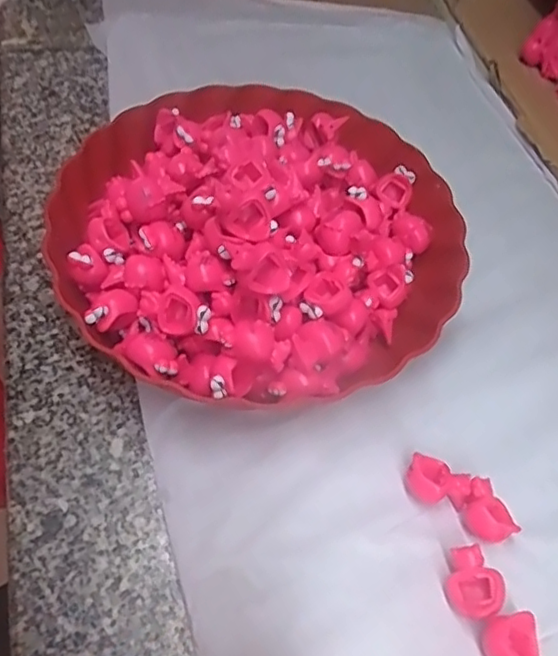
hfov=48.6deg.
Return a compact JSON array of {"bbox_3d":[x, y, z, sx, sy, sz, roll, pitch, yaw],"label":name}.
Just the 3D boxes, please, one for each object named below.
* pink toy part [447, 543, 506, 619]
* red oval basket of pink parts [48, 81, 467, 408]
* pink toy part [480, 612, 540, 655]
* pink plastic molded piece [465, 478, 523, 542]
[{"bbox_3d":[0.091,0.123,0.296,0.025,0.017,0.030,-31,65,-22],"label":"pink toy part"},{"bbox_3d":[-0.012,-0.068,0.376,0.243,0.089,0.234,-23,63,-19],"label":"red oval basket of pink parts"},{"bbox_3d":[0.104,0.144,0.283,0.026,0.018,0.020,-2,58,-6],"label":"pink toy part"},{"bbox_3d":[0.104,0.095,0.317,0.023,0.017,0.030,-18,61,-15],"label":"pink plastic molded piece"}]

